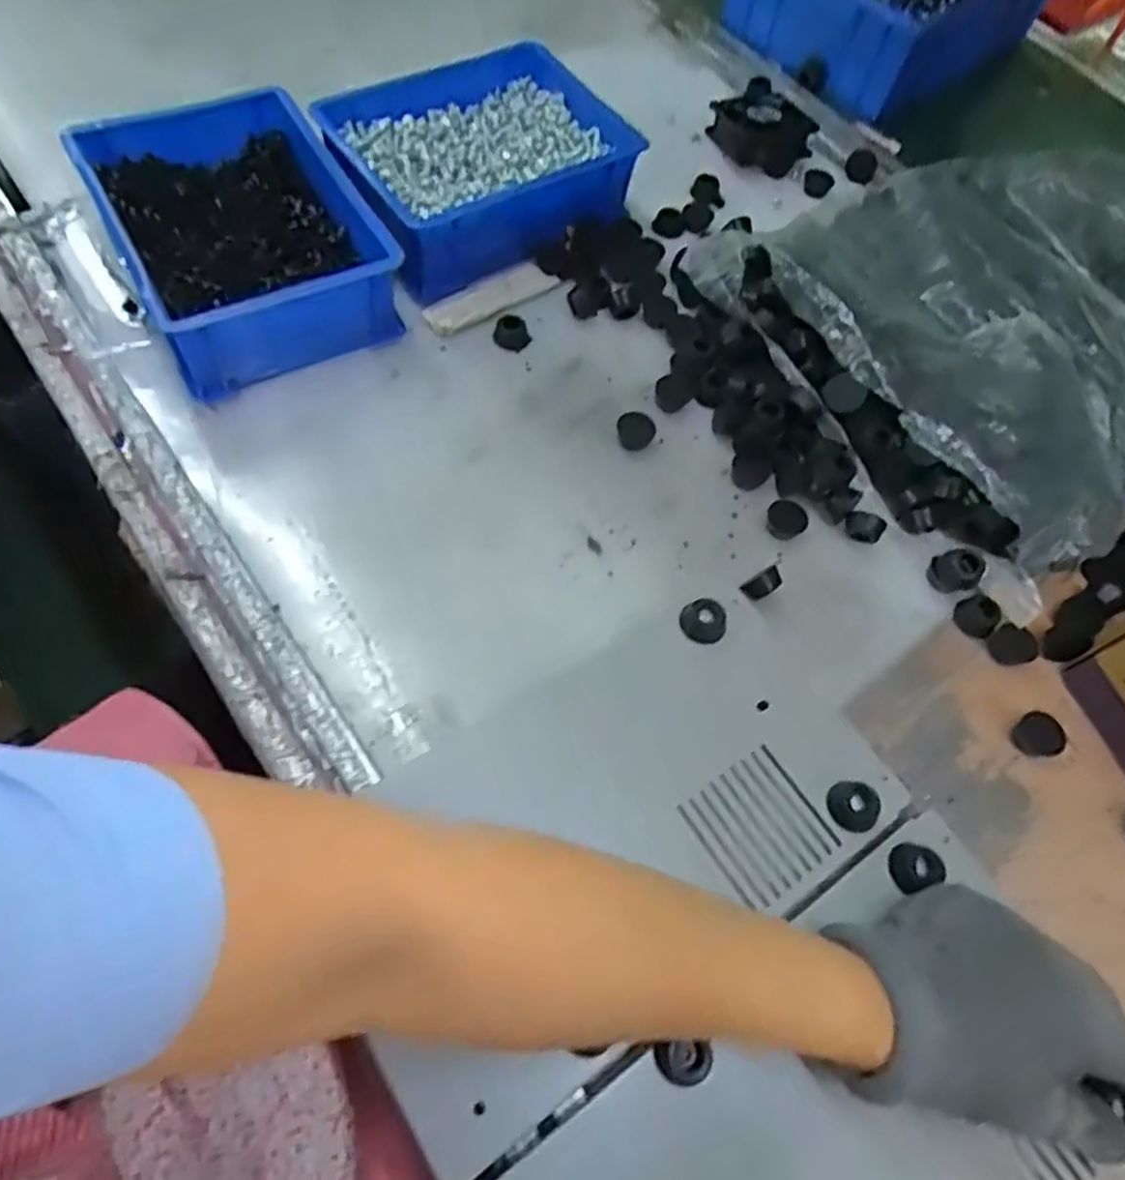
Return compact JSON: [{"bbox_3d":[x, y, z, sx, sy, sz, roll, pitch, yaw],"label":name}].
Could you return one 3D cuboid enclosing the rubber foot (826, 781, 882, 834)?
[{"bbox_3d":[0.145,0.107,0.384,0.023,0.010,0.025,3,62,-6],"label":"rubber foot"}]

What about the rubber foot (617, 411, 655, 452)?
[{"bbox_3d":[0.048,-0.102,0.500,0.024,0.016,0.020,10,61,-2],"label":"rubber foot"}]

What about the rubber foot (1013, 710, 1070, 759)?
[{"bbox_3d":[0.263,0.081,0.426,0.021,0.013,0.024,-29,69,-20],"label":"rubber foot"}]

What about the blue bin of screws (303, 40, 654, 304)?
[{"bbox_3d":[-0.064,-0.308,0.561,0.214,0.065,0.152,-33,70,-21],"label":"blue bin of screws"}]

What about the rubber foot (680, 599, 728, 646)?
[{"bbox_3d":[0.078,0.018,0.428,0.024,0.016,0.023,3,62,-6],"label":"rubber foot"}]

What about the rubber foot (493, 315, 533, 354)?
[{"bbox_3d":[-0.035,-0.178,0.530,0.024,0.013,0.021,41,65,14],"label":"rubber foot"}]

